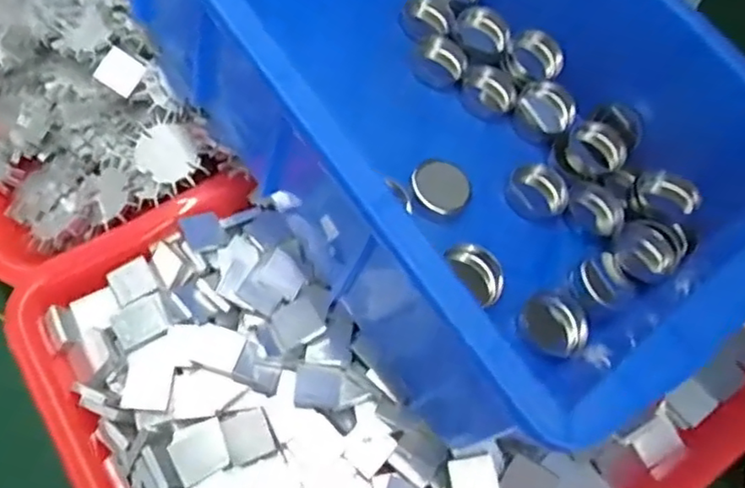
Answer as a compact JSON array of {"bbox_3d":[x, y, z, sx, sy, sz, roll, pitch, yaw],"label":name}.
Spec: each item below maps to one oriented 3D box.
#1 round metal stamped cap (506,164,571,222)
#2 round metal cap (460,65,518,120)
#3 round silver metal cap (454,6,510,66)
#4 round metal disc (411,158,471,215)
[{"bbox_3d":[0.081,-0.026,0.312,0.031,0.009,0.028,-21,63,-15],"label":"round metal stamped cap"},{"bbox_3d":[0.063,-0.082,0.335,0.029,0.006,0.035,23,68,-4],"label":"round metal cap"},{"bbox_3d":[0.061,-0.116,0.345,0.029,0.013,0.033,15,59,6],"label":"round silver metal cap"},{"bbox_3d":[0.033,-0.027,0.295,0.028,0.004,0.028,6,65,-14],"label":"round metal disc"}]

